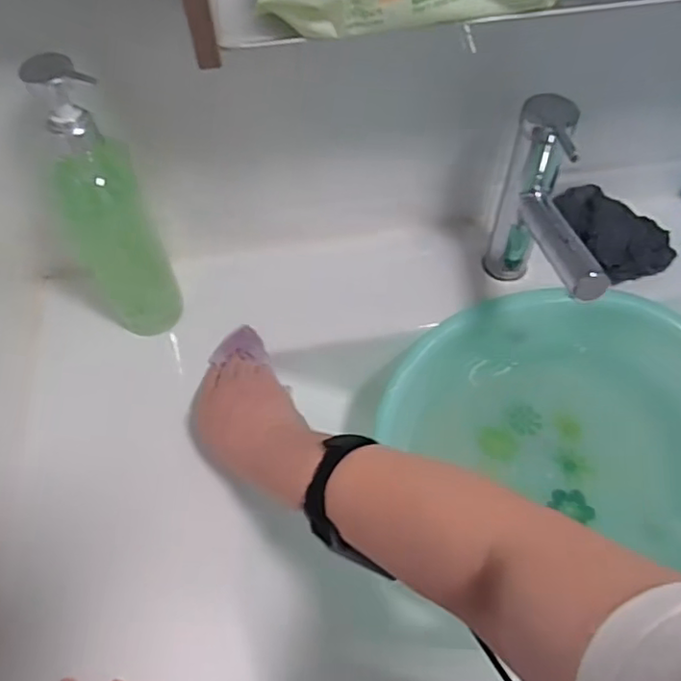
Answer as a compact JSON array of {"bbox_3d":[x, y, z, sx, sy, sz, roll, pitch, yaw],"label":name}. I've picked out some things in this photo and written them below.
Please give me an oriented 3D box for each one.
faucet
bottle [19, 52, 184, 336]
[{"bbox_3d":[0.181,-0.085,0.553,0.047,0.196,0.166,-2,59,0],"label":"faucet"},{"bbox_3d":[-0.201,-0.109,0.537,0.081,0.268,0.066,-28,62,-15],"label":"bottle"}]

